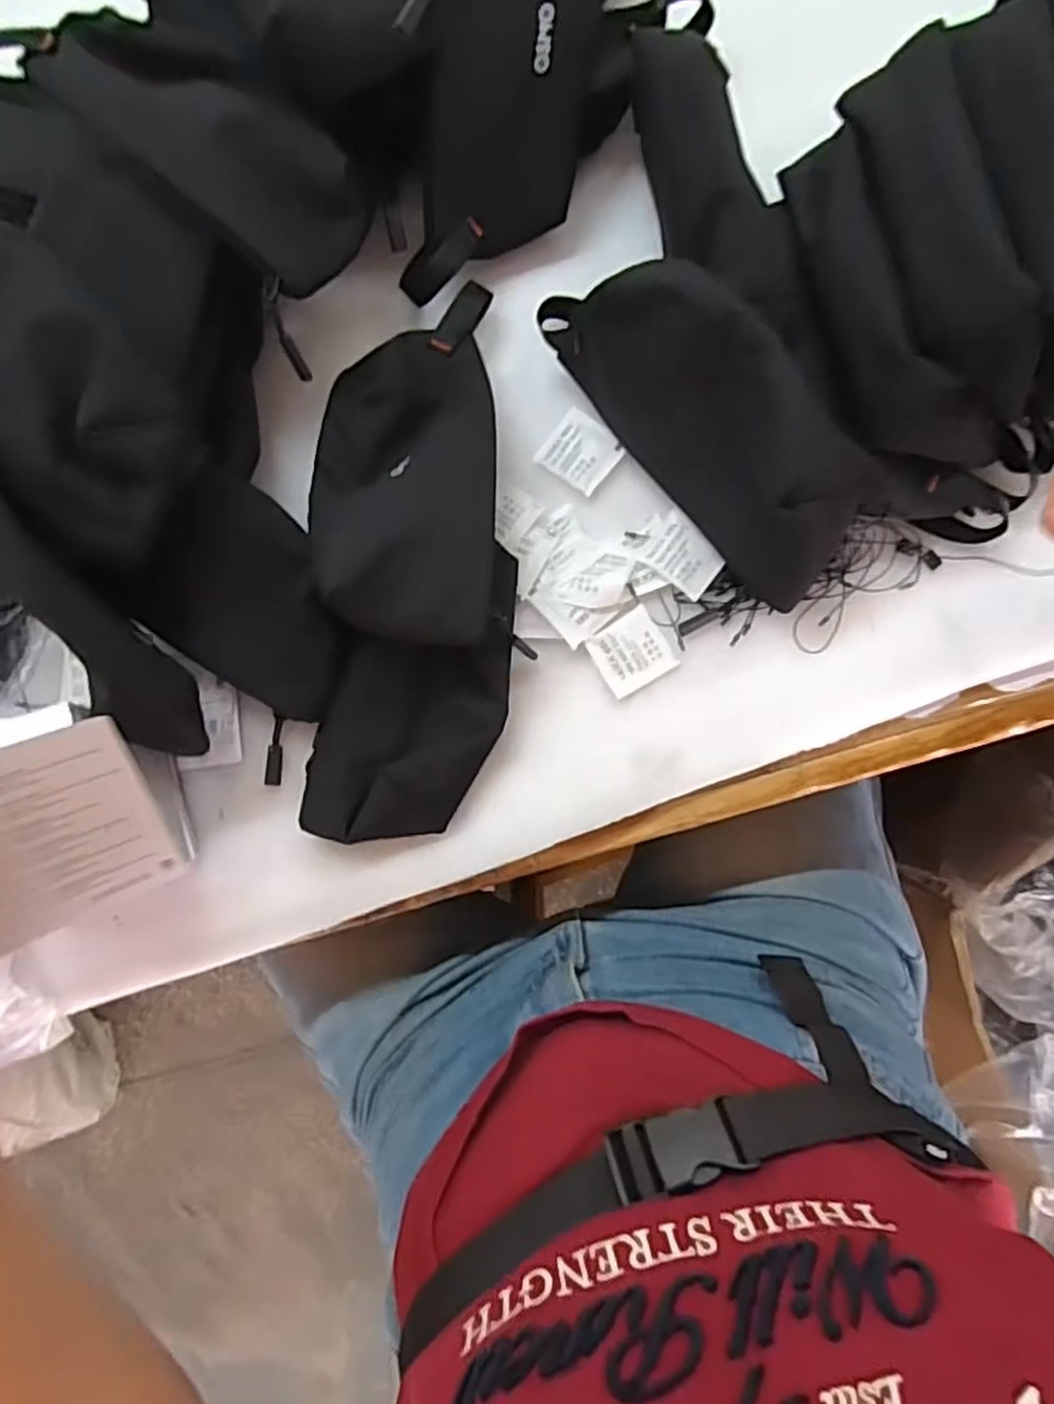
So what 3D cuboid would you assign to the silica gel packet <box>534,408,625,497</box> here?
[{"bbox_3d":[0.031,-0.145,0.425,0.041,0.004,0.037,37,90,7],"label":"silica gel packet"}]

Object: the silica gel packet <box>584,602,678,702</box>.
[{"bbox_3d":[0.058,-0.027,0.408,0.040,0.004,0.038,-34,84,2],"label":"silica gel packet"}]

